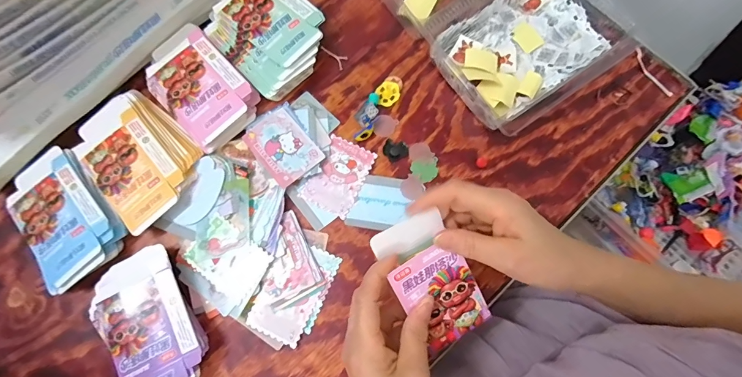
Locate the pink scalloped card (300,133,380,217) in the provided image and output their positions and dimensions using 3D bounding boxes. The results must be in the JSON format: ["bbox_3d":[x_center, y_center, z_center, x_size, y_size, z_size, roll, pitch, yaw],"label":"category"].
[{"bbox_3d":[-0.038,-0.016,0.434,0.060,0.004,0.085,27,80,7],"label":"pink scalloped card"}]

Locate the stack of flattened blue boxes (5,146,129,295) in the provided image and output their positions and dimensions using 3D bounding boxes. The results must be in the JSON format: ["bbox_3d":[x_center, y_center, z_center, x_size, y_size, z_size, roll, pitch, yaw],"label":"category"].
[{"bbox_3d":[-0.350,0.031,0.420,0.097,0.031,0.154,-38,79,-6],"label":"stack of flattened blue boxes"}]

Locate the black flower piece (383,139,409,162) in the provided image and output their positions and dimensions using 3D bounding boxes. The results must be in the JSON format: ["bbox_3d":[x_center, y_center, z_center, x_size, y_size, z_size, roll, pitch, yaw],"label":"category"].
[{"bbox_3d":[0.029,-0.048,0.437,0.028,0.008,0.028,-27,78,-4],"label":"black flower piece"}]

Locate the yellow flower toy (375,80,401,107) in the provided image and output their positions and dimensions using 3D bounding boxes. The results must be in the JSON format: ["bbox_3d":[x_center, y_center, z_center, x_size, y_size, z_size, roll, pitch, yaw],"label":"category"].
[{"bbox_3d":[0.022,-0.119,0.455,0.028,0.008,0.032,-14,78,-1],"label":"yellow flower toy"}]

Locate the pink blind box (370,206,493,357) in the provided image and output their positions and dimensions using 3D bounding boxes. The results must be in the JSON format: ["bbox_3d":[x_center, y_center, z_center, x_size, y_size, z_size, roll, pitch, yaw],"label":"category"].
[{"bbox_3d":[0.054,0.079,0.312,0.065,0.018,0.115,-34,95,-5],"label":"pink blind box"}]

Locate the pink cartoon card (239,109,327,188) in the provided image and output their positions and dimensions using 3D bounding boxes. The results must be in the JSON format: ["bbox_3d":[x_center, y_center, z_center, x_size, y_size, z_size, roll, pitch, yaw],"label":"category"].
[{"bbox_3d":[-0.105,-0.050,0.437,0.063,0.004,0.088,-40,74,-11],"label":"pink cartoon card"}]

